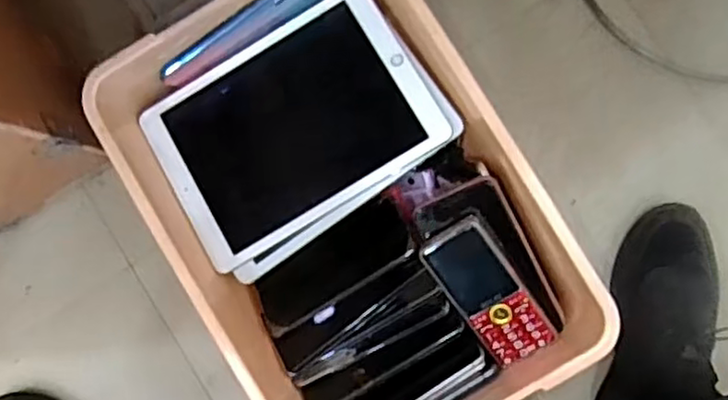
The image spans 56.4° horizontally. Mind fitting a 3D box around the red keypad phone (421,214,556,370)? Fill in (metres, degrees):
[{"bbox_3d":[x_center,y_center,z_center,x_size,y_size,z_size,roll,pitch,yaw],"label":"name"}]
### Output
[{"bbox_3d":[0.105,0.078,0.566,0.056,0.008,0.127,-35,96,16],"label":"red keypad phone"}]

